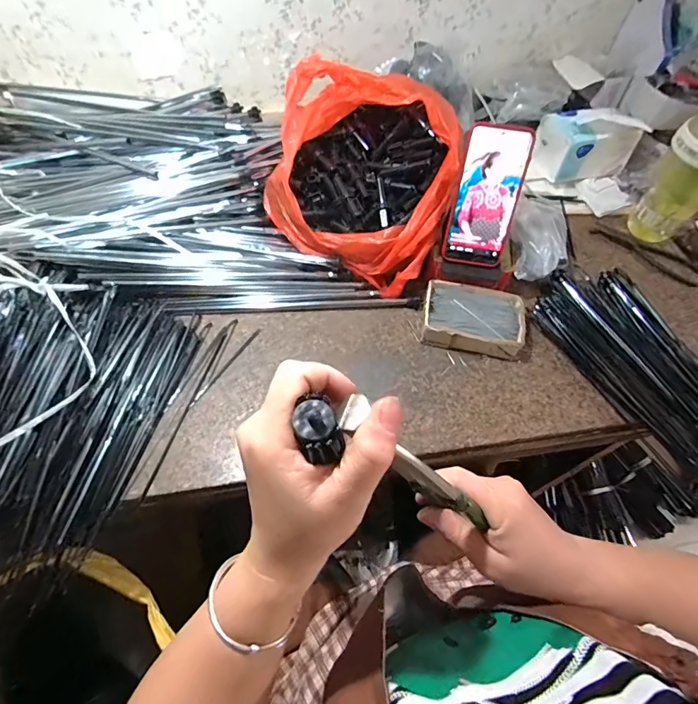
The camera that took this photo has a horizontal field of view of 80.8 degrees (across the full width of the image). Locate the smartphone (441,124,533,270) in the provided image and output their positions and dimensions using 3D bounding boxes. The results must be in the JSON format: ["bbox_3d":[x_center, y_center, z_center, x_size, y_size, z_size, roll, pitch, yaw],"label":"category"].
[{"bbox_3d":[0.173,-0.193,0.519,0.078,0.166,0.012,10,27,7],"label":"smartphone"}]

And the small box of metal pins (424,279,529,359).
[{"bbox_3d":[0.168,-0.044,0.557,0.128,0.040,0.091,9,57,5],"label":"small box of metal pins"}]

